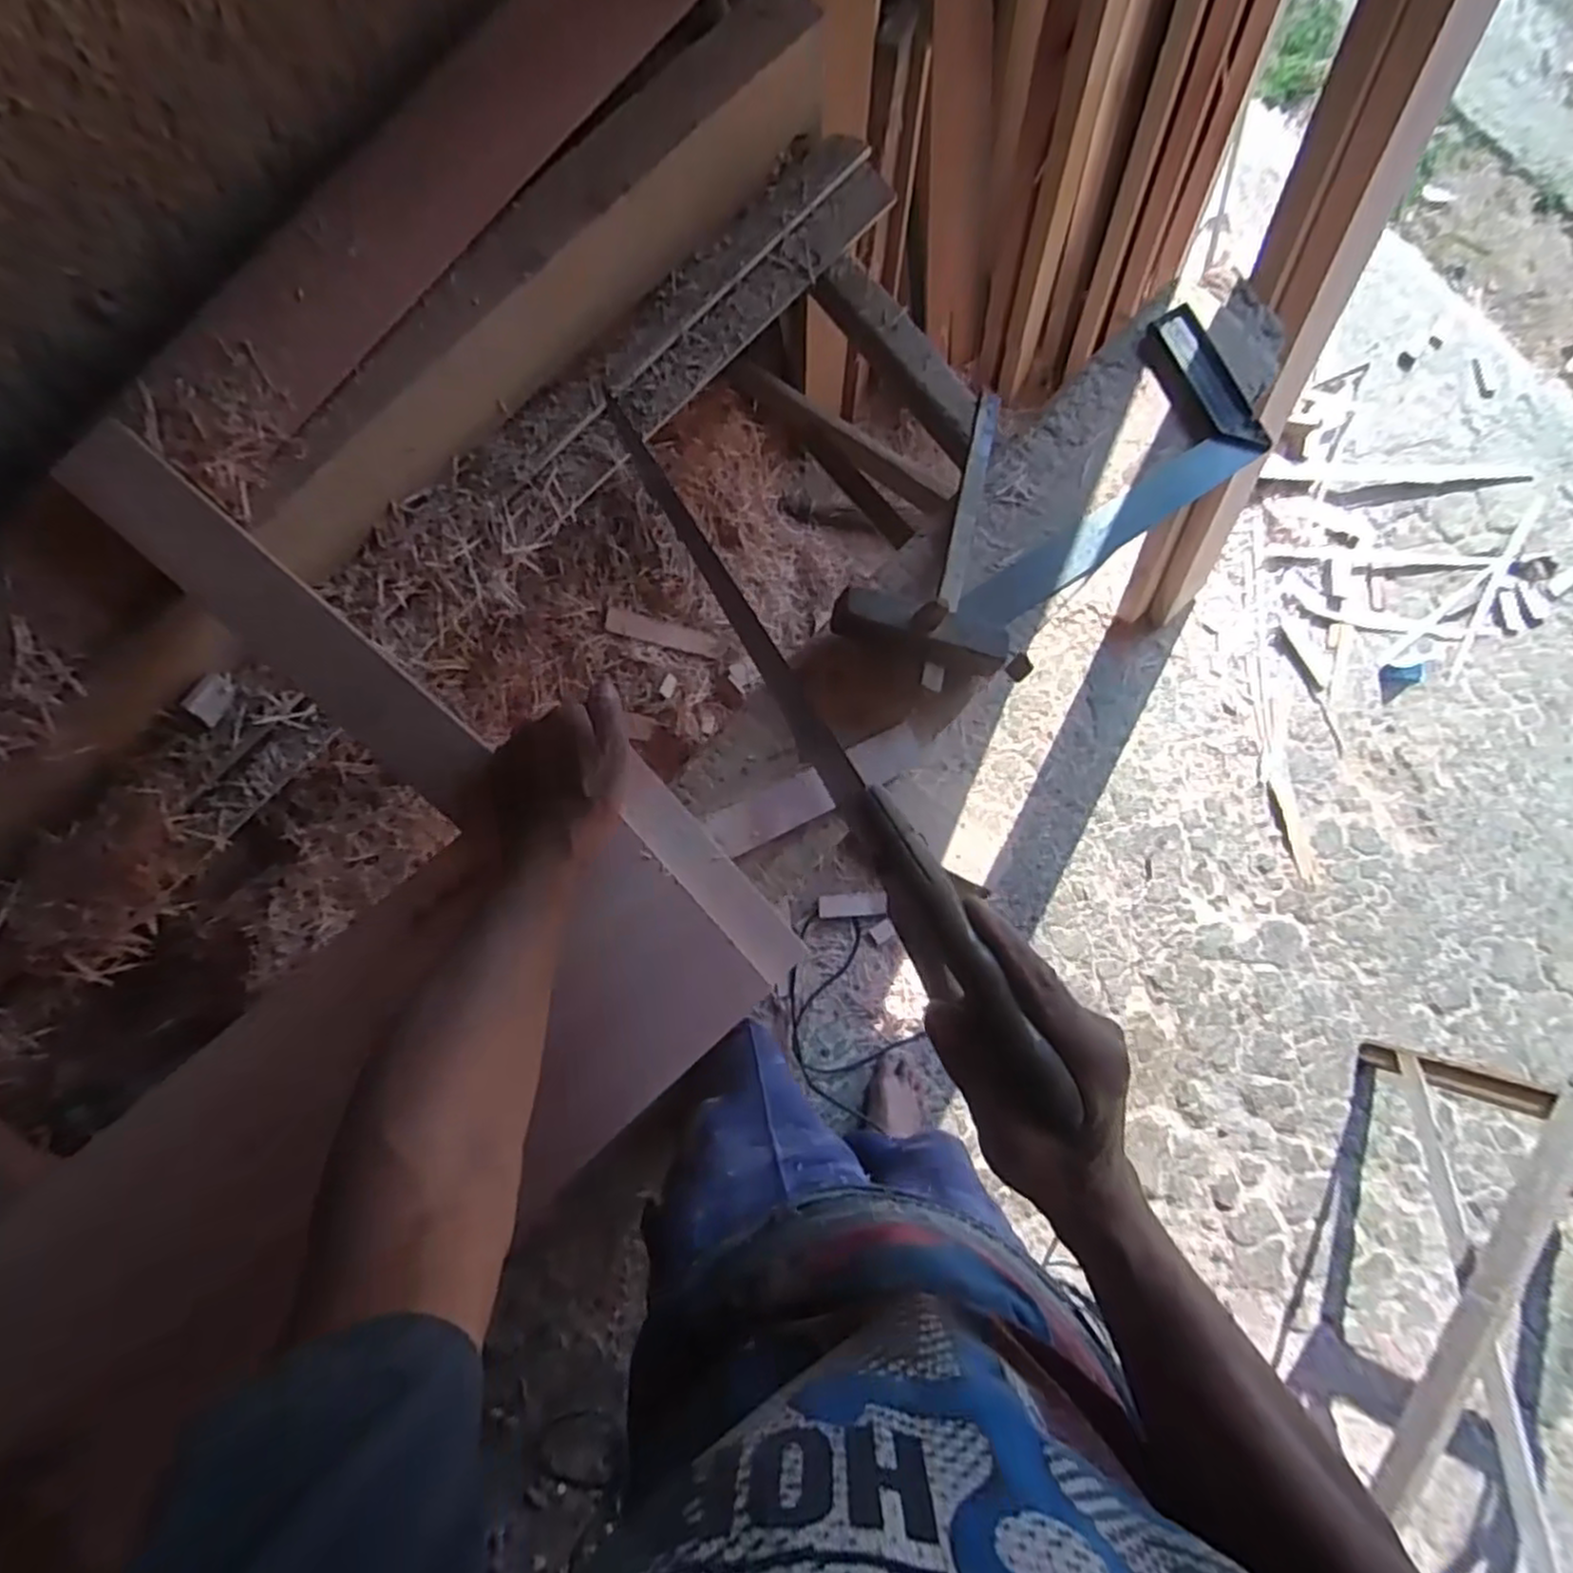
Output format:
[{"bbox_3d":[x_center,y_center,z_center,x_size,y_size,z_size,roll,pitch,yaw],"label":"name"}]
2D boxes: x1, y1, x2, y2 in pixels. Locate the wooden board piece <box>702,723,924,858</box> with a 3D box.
[{"bbox_3d":[0.027,0.002,0.641,0.192,0.008,0.040,-26,87,-8],"label":"wooden board piece"}]

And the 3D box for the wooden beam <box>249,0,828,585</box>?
[{"bbox_3d":[-0.215,-0.460,0.686,0.076,0.113,0.675,43,81,0],"label":"wooden beam"}]

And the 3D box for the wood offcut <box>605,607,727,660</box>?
[{"bbox_3d":[-0.190,-0.240,1.204,0.206,0.019,0.037,8,81,-37],"label":"wood offcut"}]

